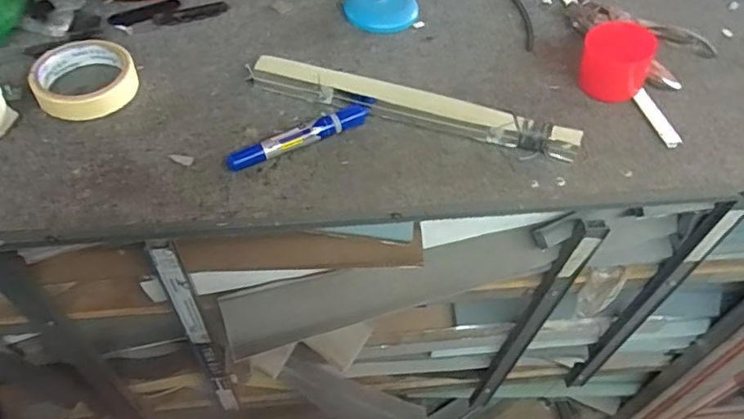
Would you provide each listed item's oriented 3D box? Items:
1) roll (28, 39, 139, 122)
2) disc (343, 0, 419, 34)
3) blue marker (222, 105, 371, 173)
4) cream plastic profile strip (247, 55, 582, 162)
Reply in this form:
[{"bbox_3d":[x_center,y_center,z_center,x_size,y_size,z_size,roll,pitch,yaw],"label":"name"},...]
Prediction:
[{"bbox_3d":[-0.275,-0.125,0.553,0.089,0.031,0.082,1,51,-1],"label":"roll"},{"bbox_3d":[0.009,-0.234,0.662,0.086,0.021,0.072,10,51,6],"label":"disc"},{"bbox_3d":[-0.065,-0.068,0.524,0.140,0.019,0.016,-24,56,-20],"label":"blue marker"},{"bbox_3d":[0.035,-0.100,0.545,0.314,0.027,0.029,15,52,9],"label":"cream plastic profile strip"}]

